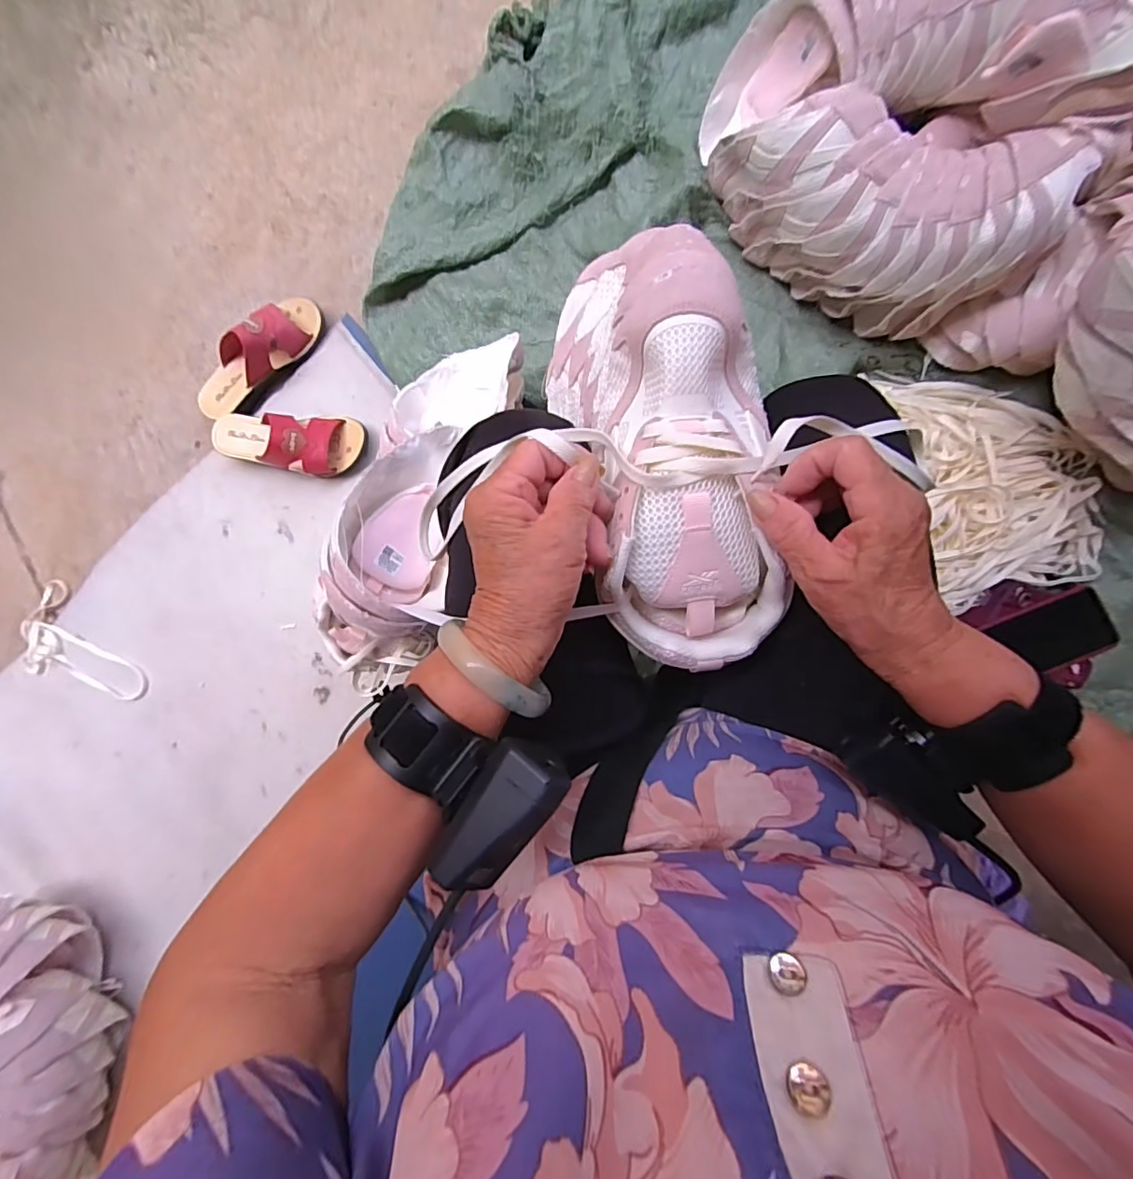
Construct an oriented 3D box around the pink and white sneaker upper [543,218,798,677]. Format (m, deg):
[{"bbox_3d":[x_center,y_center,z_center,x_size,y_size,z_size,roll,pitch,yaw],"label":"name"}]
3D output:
[{"bbox_3d":[0.060,-0.099,0.332,0.116,0.116,0.285,-13,76,6],"label":"pink and white sneaker upper"}]

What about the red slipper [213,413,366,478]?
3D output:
[{"bbox_3d":[-0.411,-0.212,0.788,0.229,0.085,0.086,3,94,3],"label":"red slipper"}]

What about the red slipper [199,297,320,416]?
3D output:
[{"bbox_3d":[-0.454,-0.339,0.786,0.225,0.073,0.077,-43,90,5],"label":"red slipper"}]

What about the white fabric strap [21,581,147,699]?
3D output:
[{"bbox_3d":[-0.784,0.110,0.858,0.240,0.010,0.135,44,94,5],"label":"white fabric strap"}]

